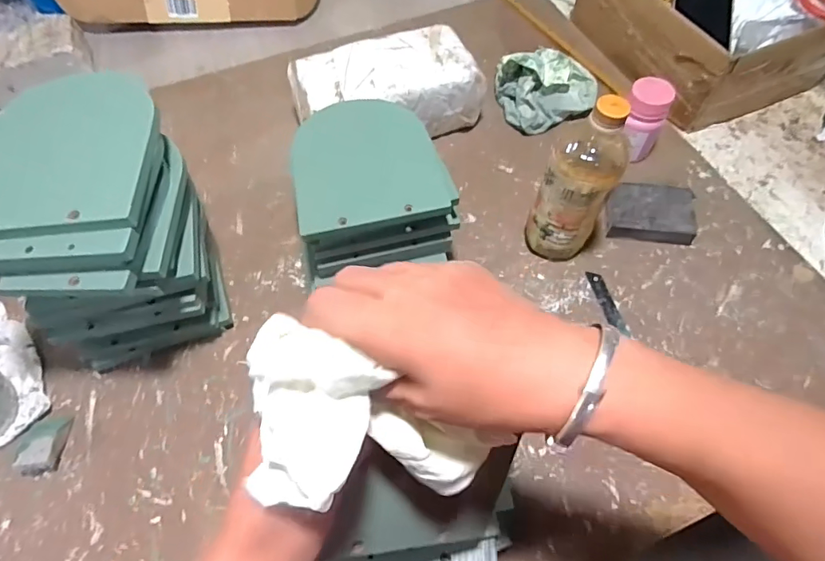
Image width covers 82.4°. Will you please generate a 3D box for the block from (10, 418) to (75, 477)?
[{"bbox_3d":[-0.364,0.162,0.462,0.033,0.023,0.053,-5,60,-1],"label":"block"}]

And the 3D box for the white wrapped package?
[{"bbox_3d":[-0.035,-0.250,0.643,0.244,0.109,0.117,-22,62,-10],"label":"white wrapped package"}]

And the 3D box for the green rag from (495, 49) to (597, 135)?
[{"bbox_3d":[0.196,-0.275,0.667,0.137,0.075,0.108,-9,60,-3],"label":"green rag"}]

